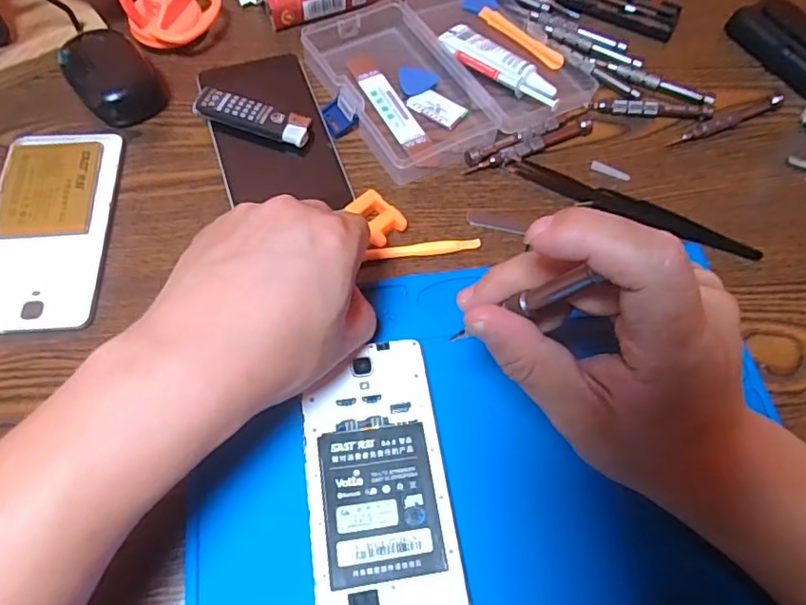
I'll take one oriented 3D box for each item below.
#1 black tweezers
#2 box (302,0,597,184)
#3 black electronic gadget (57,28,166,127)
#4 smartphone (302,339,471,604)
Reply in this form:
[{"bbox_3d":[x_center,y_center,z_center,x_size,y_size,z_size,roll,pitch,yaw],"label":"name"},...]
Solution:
[{"bbox_3d":[0.151,-0.065,0.375,0.167,0.009,0.018,20,63,8],"label":"black tweezers"},{"bbox_3d":[0.033,-0.180,0.425,0.176,0.022,0.158,-29,67,-16],"label":"box"},{"bbox_3d":[-0.209,-0.162,0.406,0.052,0.022,0.083,-36,69,-19],"label":"black electronic gadget"},{"bbox_3d":[-0.013,0.089,0.288,0.069,0.006,0.138,-6,63,-6],"label":"smartphone"}]

